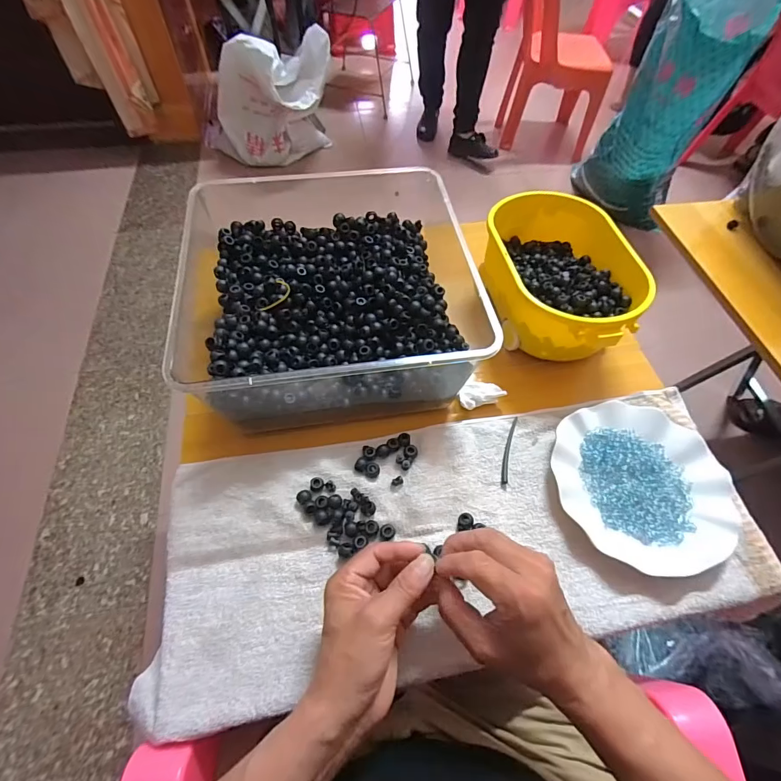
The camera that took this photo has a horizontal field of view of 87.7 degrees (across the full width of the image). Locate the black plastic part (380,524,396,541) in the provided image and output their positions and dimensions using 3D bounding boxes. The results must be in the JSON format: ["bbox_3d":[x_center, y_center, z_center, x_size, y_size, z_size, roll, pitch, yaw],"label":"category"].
[{"bbox_3d":[-0.003,0.144,0.411,0.015,0.007,0.016,1,59,-2],"label":"black plastic part"}]

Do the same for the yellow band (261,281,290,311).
[{"bbox_3d":[-0.130,-0.108,0.469,0.020,0.004,0.047,19,65,-2],"label":"yellow band"}]

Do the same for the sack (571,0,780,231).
[{"bbox_3d":[0.834,-0.875,1.284,0.318,0.600,0.336,26,61,13],"label":"sack"}]

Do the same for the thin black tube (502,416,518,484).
[{"bbox_3d":[0.135,0.067,0.467,0.009,0.005,0.083,15,59,7],"label":"thin black tube"}]

